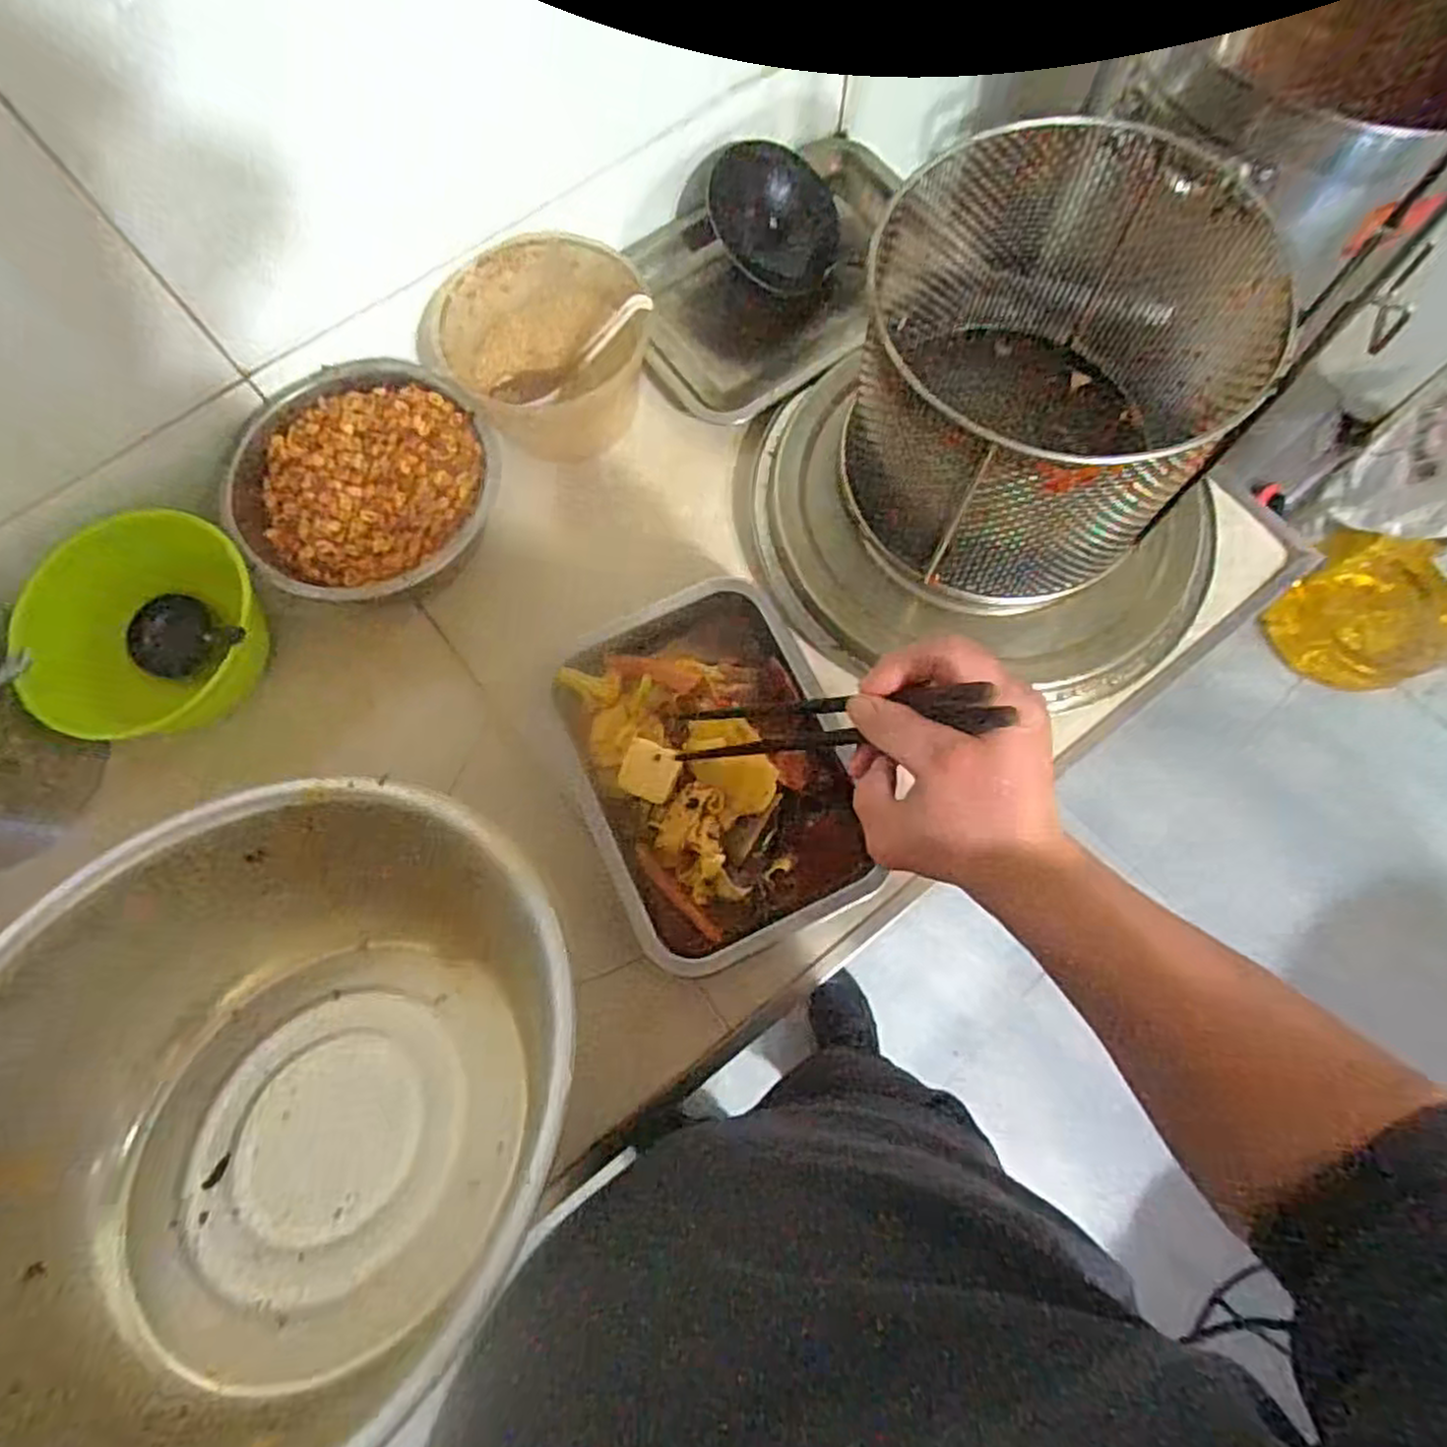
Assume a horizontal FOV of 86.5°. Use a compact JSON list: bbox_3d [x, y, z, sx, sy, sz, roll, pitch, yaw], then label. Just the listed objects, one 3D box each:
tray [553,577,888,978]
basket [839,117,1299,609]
[{"bbox_3d":[-0.009,0.032,0.554,0.185,0.043,0.264,-21,74,-5],"label":"tray"},{"bbox_3d":[0.228,-0.232,0.547,0.260,0.169,0.229,-41,76,-10],"label":"basket"}]

